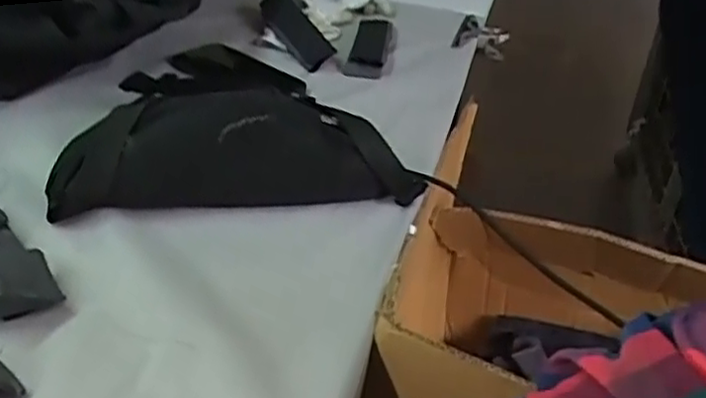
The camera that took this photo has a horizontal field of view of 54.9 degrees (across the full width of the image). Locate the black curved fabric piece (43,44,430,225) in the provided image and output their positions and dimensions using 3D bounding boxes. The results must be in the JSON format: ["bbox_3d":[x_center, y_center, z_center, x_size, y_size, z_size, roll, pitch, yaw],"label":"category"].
[{"bbox_3d":[-0.102,-0.058,0.589,0.287,0.100,0.110,-3,35,-11],"label":"black curved fabric piece"}]

